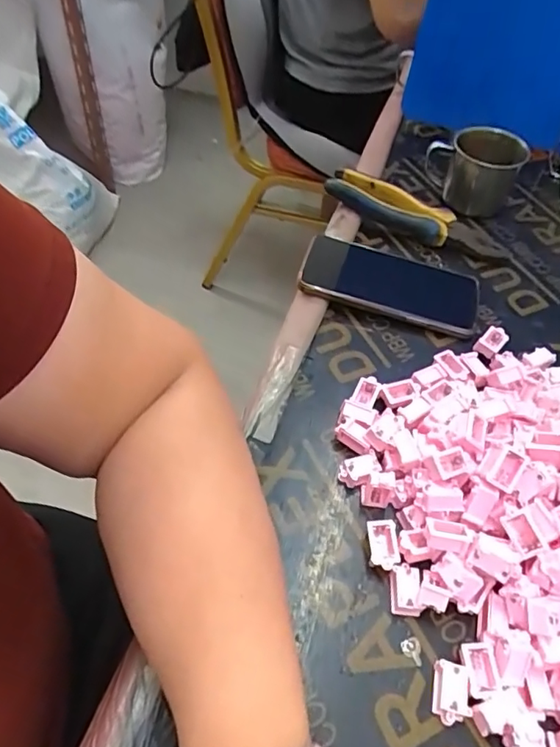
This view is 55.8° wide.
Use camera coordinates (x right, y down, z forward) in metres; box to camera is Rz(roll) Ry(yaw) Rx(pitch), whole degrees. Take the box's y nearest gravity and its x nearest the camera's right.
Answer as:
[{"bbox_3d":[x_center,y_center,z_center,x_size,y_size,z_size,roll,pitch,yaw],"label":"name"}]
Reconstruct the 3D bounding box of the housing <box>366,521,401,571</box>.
[{"bbox_3d":[0.067,0.112,0.344,0.017,0.017,0.030,0,52,-4],"label":"housing"}]

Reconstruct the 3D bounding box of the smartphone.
[{"bbox_3d":[0.103,-0.087,0.490,0.159,0.014,0.083,19,55,3],"label":"smartphone"}]

